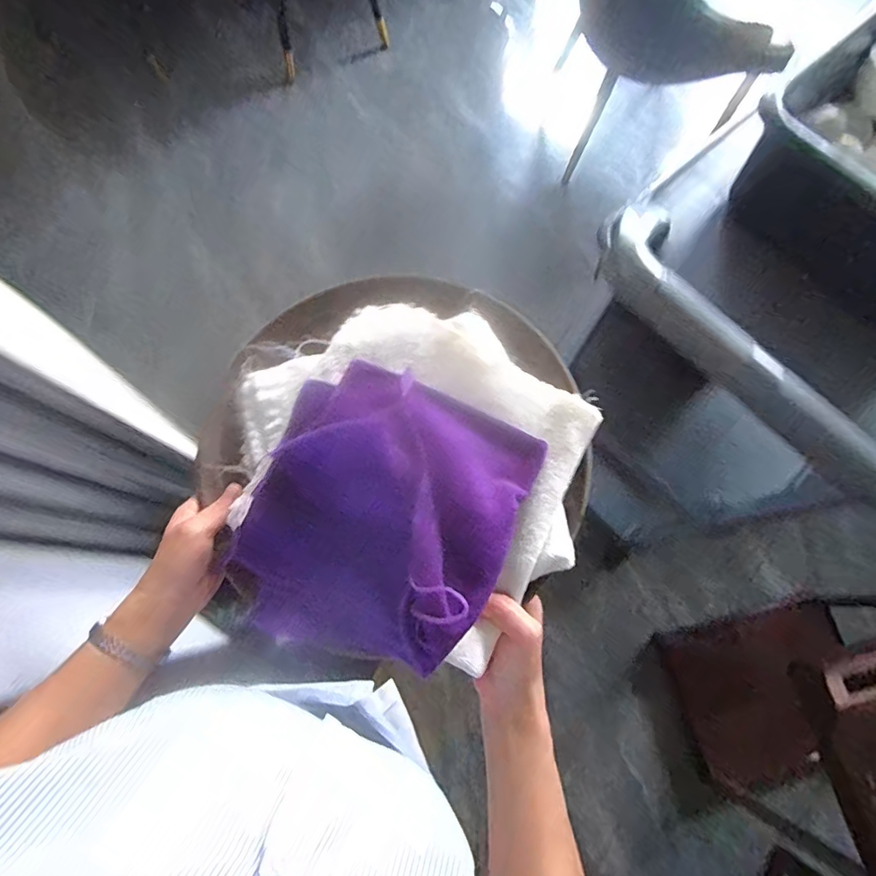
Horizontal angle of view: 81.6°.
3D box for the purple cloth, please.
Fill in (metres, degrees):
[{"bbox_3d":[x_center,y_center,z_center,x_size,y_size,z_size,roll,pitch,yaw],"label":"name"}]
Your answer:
[{"bbox_3d":[-0.045,0.060,0.401,0.199,0.062,0.219,24,74,5],"label":"purple cloth"}]

